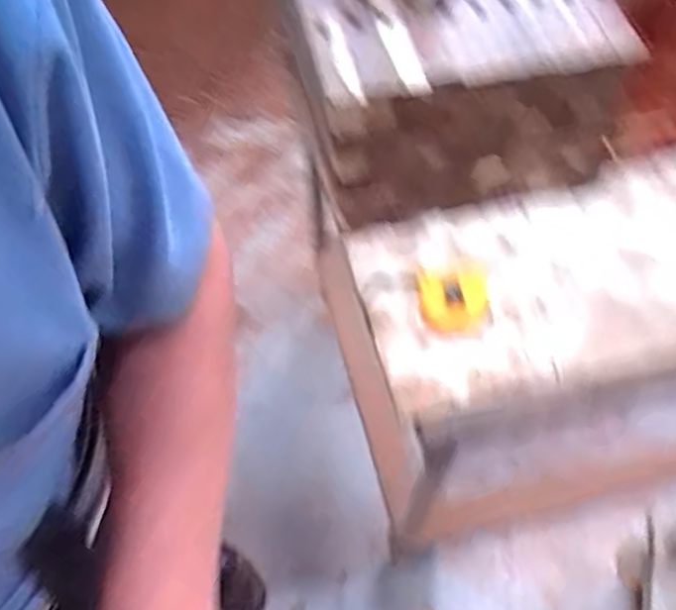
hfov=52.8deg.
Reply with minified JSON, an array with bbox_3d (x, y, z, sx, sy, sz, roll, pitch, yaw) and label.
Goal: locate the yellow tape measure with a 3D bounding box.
[{"bbox_3d":[0.121,-0.008,0.681,0.074,0.034,0.069,0,59,0],"label":"yellow tape measure"}]

